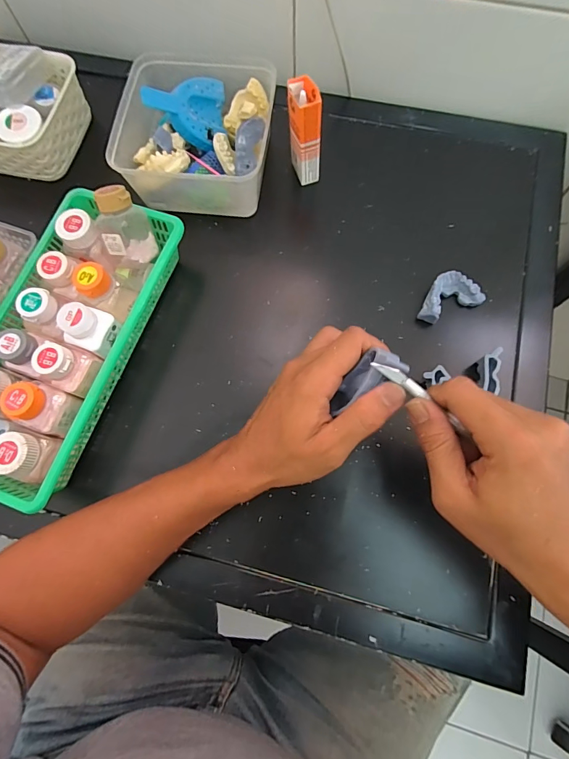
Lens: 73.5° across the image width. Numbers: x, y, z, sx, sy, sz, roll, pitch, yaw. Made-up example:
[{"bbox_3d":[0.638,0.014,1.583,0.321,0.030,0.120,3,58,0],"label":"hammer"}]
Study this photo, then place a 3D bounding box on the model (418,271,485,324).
[{"bbox_3d":[0.170,-0.088,0.401,0.067,0.021,0.042,-23,75,-5],"label":"model"}]

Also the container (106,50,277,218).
[{"bbox_3d":[-0.099,-0.281,0.433,0.172,0.075,0.164,0,74,1],"label":"container"}]

